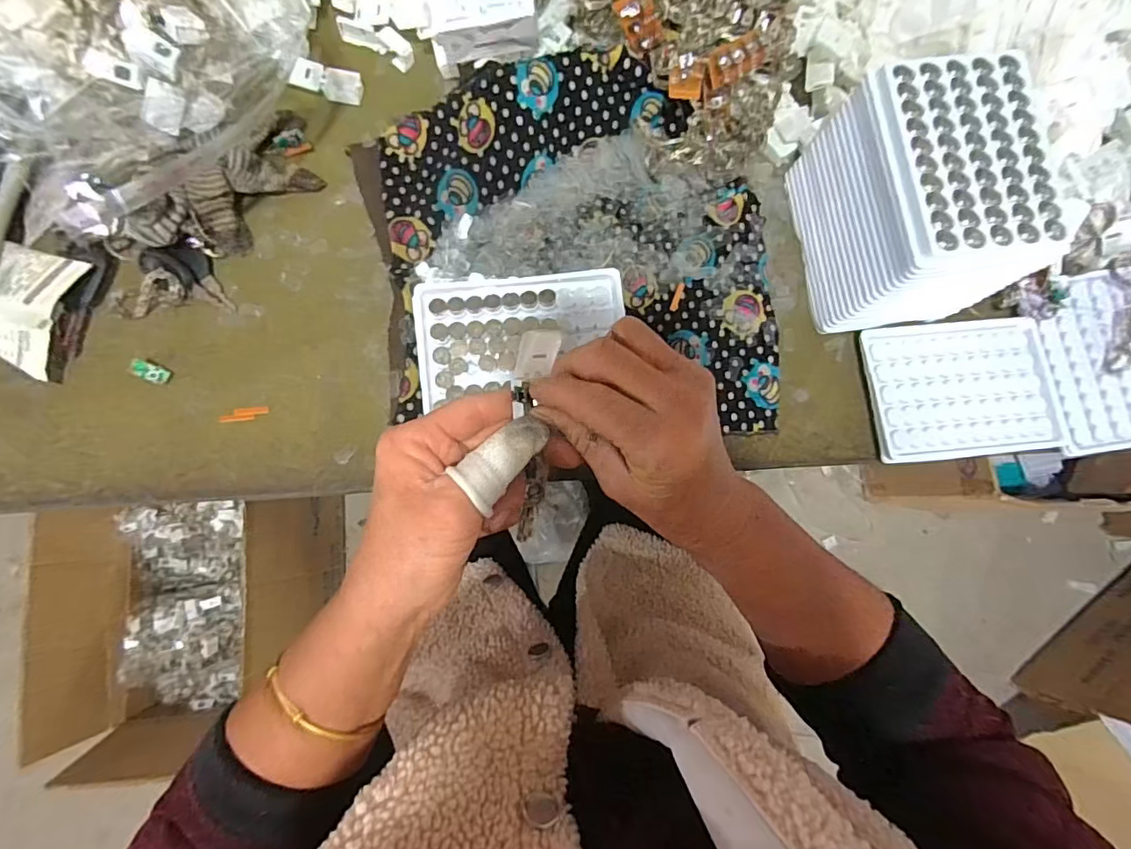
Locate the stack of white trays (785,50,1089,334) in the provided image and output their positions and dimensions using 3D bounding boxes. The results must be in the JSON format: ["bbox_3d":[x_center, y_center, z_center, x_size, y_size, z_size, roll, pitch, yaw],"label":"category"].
[{"bbox_3d":[0.230,-0.141,0.346,0.107,0.092,0.135,-6,82,-4],"label":"stack of white trays"}]

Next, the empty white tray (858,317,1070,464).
[{"bbox_3d":[0.279,-0.026,0.375,0.133,0.010,0.095,-6,82,-4],"label":"empty white tray"}]

